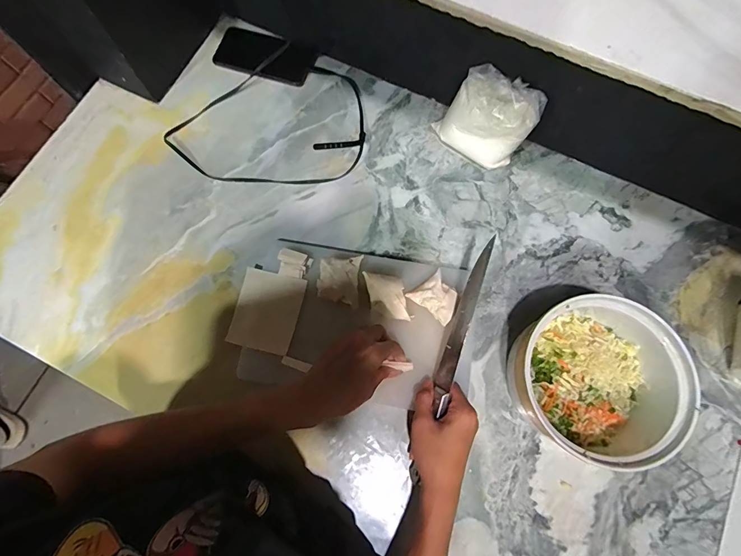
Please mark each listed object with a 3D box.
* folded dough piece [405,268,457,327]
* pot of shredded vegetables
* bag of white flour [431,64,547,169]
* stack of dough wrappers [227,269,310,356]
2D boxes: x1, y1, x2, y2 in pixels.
[{"bbox_3d":[0.088,0.025,0.505,0.060,0.030,0.051,39,79,10],"label":"folded dough piece"},{"bbox_3d":[0.259,0.115,0.450,0.165,0.093,0.173,0,75,0],"label":"pot of shredded vegetables"},{"bbox_3d":[0.156,-0.213,0.526,0.117,0.117,0.060,37,79,9],"label":"bag of white flour"},{"bbox_3d":[-0.138,0.045,0.514,0.084,0.011,0.103,14,76,4],"label":"stack of dough wrappers"}]

